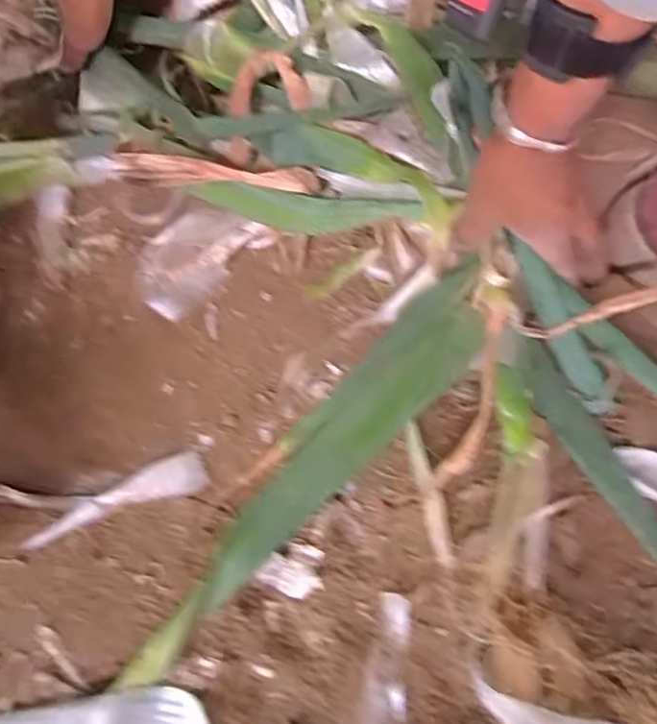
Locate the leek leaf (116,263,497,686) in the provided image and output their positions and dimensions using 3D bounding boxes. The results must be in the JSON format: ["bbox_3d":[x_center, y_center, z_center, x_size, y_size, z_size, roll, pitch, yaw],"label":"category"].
[{"bbox_3d":[-0.005,0.067,0.377,0.056,0.022,0.328,40,78,12],"label":"leek leaf"}]

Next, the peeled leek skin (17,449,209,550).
[{"bbox_3d":[-0.143,0.090,0.391,0.123,0.004,0.029,-18,74,-8],"label":"peeled leek skin"}]

